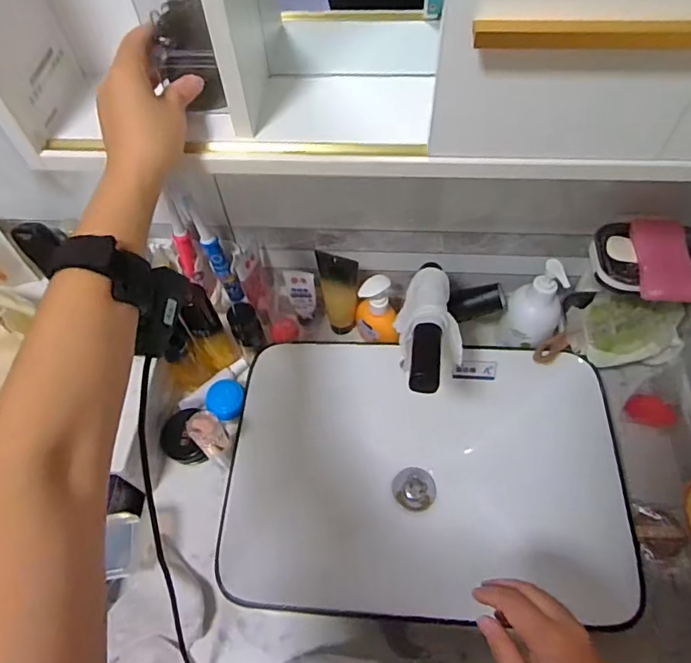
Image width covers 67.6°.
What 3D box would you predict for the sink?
[{"bbox_3d":[0.093,0.185,0.683,0.468,0.125,0.323,2,58,3],"label":"sink"}]

